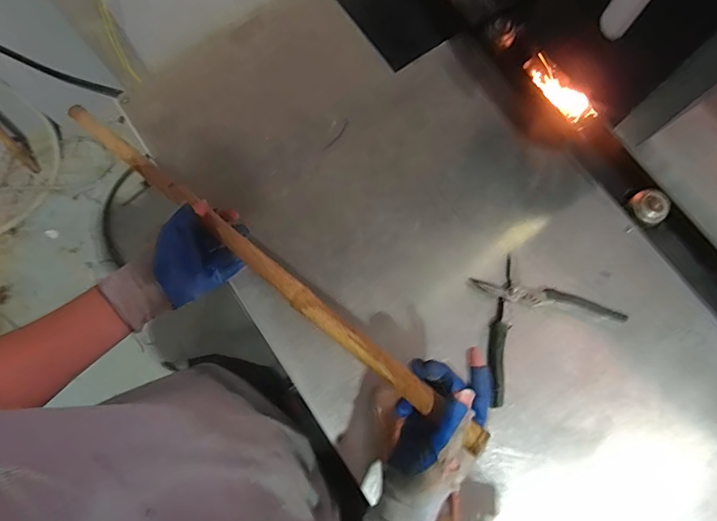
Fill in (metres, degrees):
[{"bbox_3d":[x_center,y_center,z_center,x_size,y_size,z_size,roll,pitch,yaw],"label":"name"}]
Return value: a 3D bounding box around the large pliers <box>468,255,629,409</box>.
[{"bbox_3d":[0.221,0.072,0.612,0.200,0.022,0.147,-33,79,-8],"label":"large pliers"}]

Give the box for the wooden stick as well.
[{"bbox_3d":[-0.134,-0.014,0.528,0.672,0.018,0.025,37,79,18],"label":"wooden stick"}]

